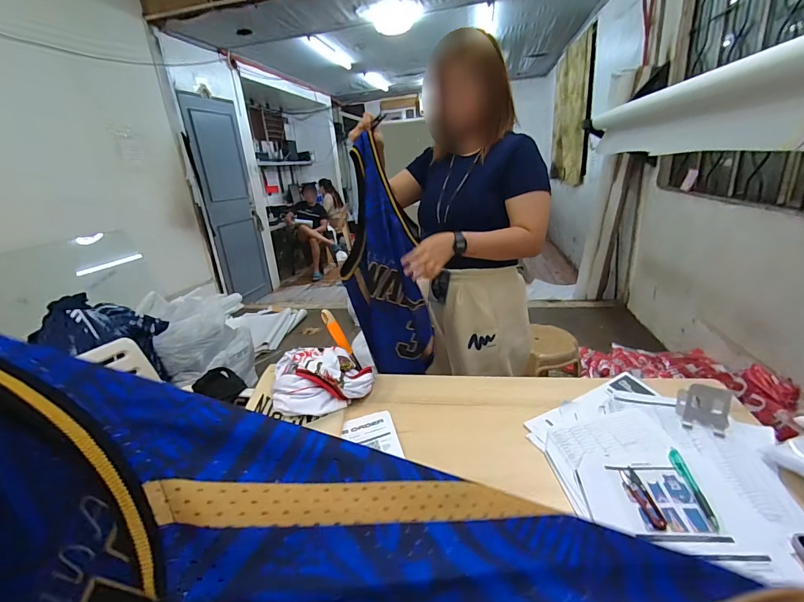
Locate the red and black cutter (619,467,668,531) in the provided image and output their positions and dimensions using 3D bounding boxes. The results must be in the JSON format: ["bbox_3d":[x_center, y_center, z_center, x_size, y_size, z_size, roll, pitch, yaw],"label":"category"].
[{"bbox_3d":[0.364,0.296,0.567,0.026,0.012,0.098,-5,20,0],"label":"red and black cutter"}]

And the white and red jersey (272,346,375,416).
[{"bbox_3d":[-0.185,0.169,0.889,0.229,0.076,0.213,-9,20,-10],"label":"white and red jersey"}]

